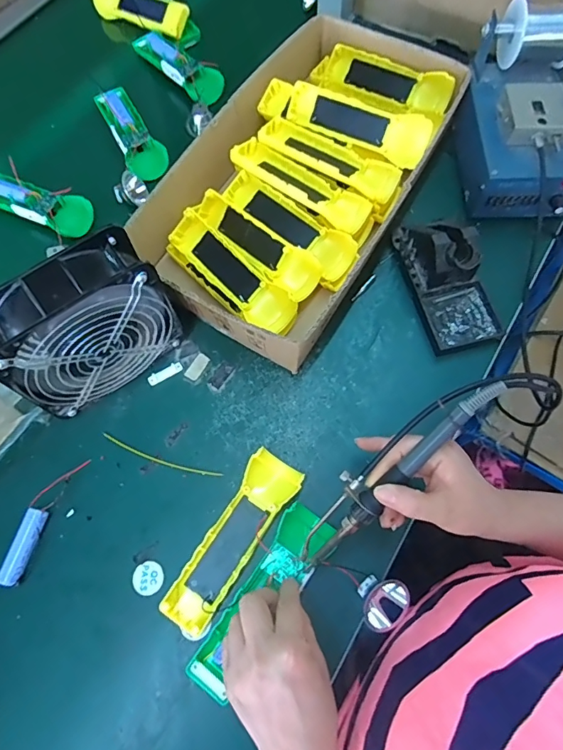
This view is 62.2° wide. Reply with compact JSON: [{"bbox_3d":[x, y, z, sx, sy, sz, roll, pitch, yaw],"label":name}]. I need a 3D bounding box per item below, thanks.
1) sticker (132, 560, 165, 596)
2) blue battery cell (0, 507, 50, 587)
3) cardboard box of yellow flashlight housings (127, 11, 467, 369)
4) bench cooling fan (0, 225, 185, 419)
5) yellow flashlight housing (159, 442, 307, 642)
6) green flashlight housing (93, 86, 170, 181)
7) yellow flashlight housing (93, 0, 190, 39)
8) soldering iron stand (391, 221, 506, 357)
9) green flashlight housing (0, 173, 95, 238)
[{"bbox_3d":[-0.120,0.182,0.418,0.028,0.004,0.027,0,69,1],"label":"sticker"},{"bbox_3d":[-0.230,0.155,0.420,0.018,0.017,0.065,17,70,8],"label":"blue battery cell"},{"bbox_3d":[0.028,-0.229,0.536,0.235,0.074,0.430,28,72,11],"label":"cardboard box of yellow flashlight housings"},{"bbox_3d":[-0.172,-0.040,0.424,0.145,0.143,0.061,-33,72,-11],"label":"bench cooling fan"},{"bbox_3d":[-0.042,0.147,0.420,0.046,0.023,0.162,31,73,12],"label":"yellow flashlight housing"},{"bbox_3d":[-0.196,-0.319,0.604,0.050,0.022,0.156,-28,71,-9],"label":"green flashlight housing"},{"bbox_3d":[-0.216,-0.542,0.690,0.177,0.036,0.048,35,74,13],"label":"yellow flashlight housing"},{"bbox_3d":[0.178,-0.109,0.492,0.076,0.067,0.150,-15,70,-4],"label":"soldering iron stand"},{"bbox_3d":[-0.305,-0.213,0.565,0.160,0.021,0.051,26,72,11],"label":"green flashlight housing"}]

